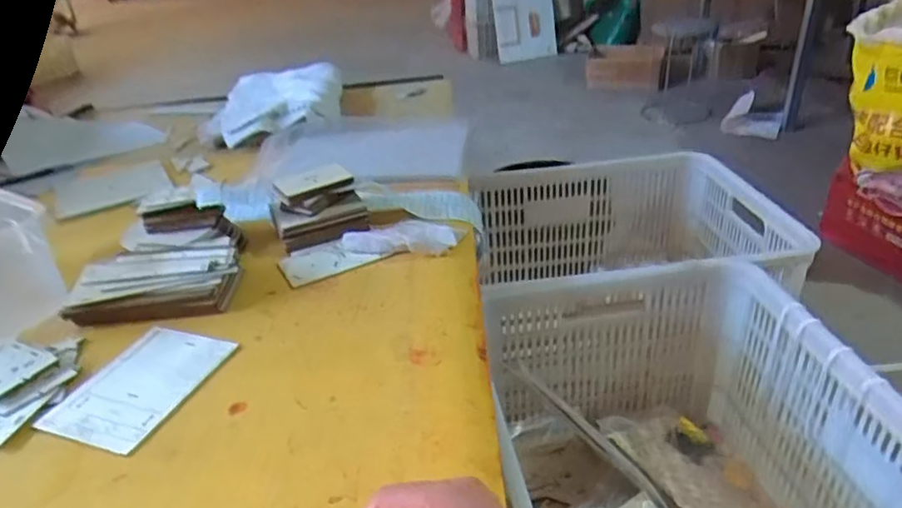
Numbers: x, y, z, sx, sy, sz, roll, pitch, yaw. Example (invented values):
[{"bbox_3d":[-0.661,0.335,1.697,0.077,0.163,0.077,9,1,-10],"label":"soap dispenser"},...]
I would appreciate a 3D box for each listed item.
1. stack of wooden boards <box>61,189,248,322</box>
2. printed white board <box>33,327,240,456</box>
[{"bbox_3d":[-0.348,-0.003,0.760,0.188,0.068,0.197,-8,31,-5],"label":"stack of wooden boards"},{"bbox_3d":[-0.306,0.126,0.606,0.119,0.004,0.154,7,33,20],"label":"printed white board"}]

